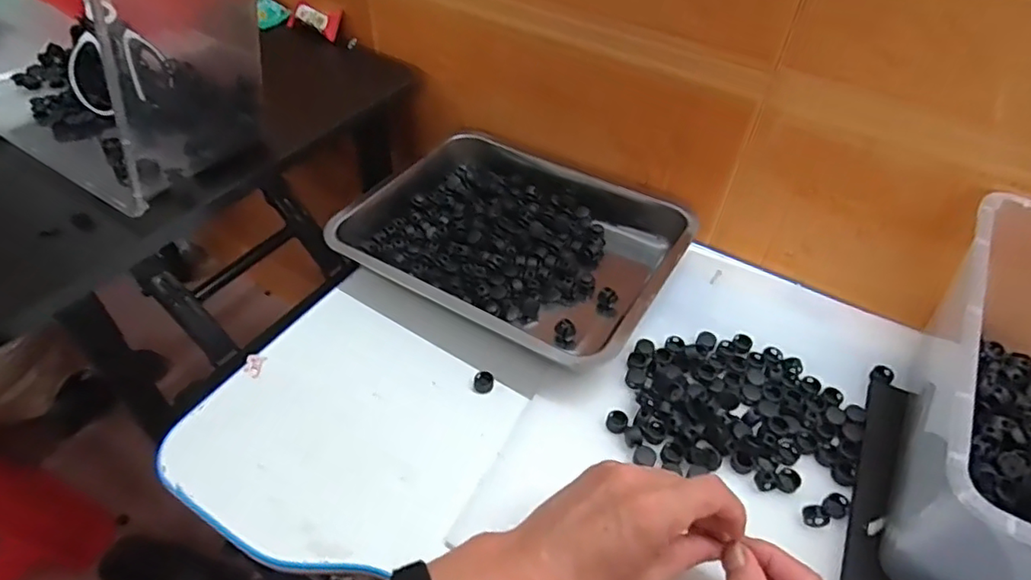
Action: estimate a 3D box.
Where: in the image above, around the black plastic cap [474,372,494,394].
[{"bbox_3d":[-0.027,0.080,0.512,0.017,0.010,0.016,2,47,-2],"label":"black plastic cap"}]

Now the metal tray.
[{"bbox_3d":[0.005,-0.063,0.612,0.320,0.054,0.268,29,52,22],"label":"metal tray"}]

